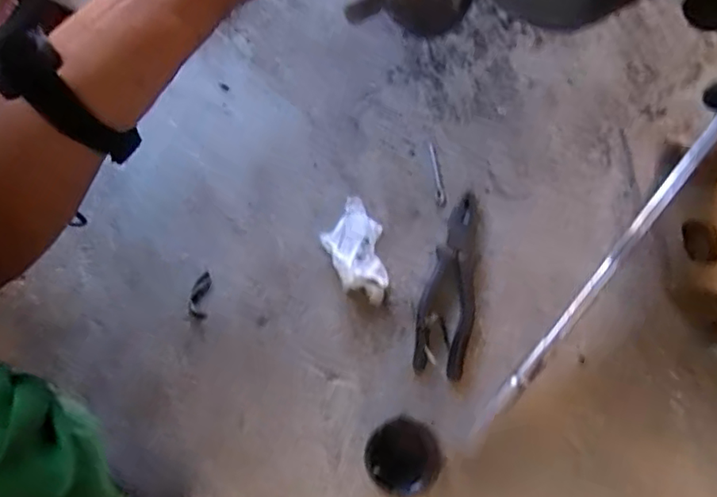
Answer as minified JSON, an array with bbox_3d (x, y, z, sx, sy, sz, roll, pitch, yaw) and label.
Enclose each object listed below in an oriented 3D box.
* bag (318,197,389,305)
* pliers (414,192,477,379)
[{"bbox_3d":[-0.006,-0.001,0.610,0.062,0.033,0.110,-3,76,-2],"label":"bag"},{"bbox_3d":[0.101,0.037,0.609,0.059,0.021,0.188,17,77,3],"label":"pliers"}]

